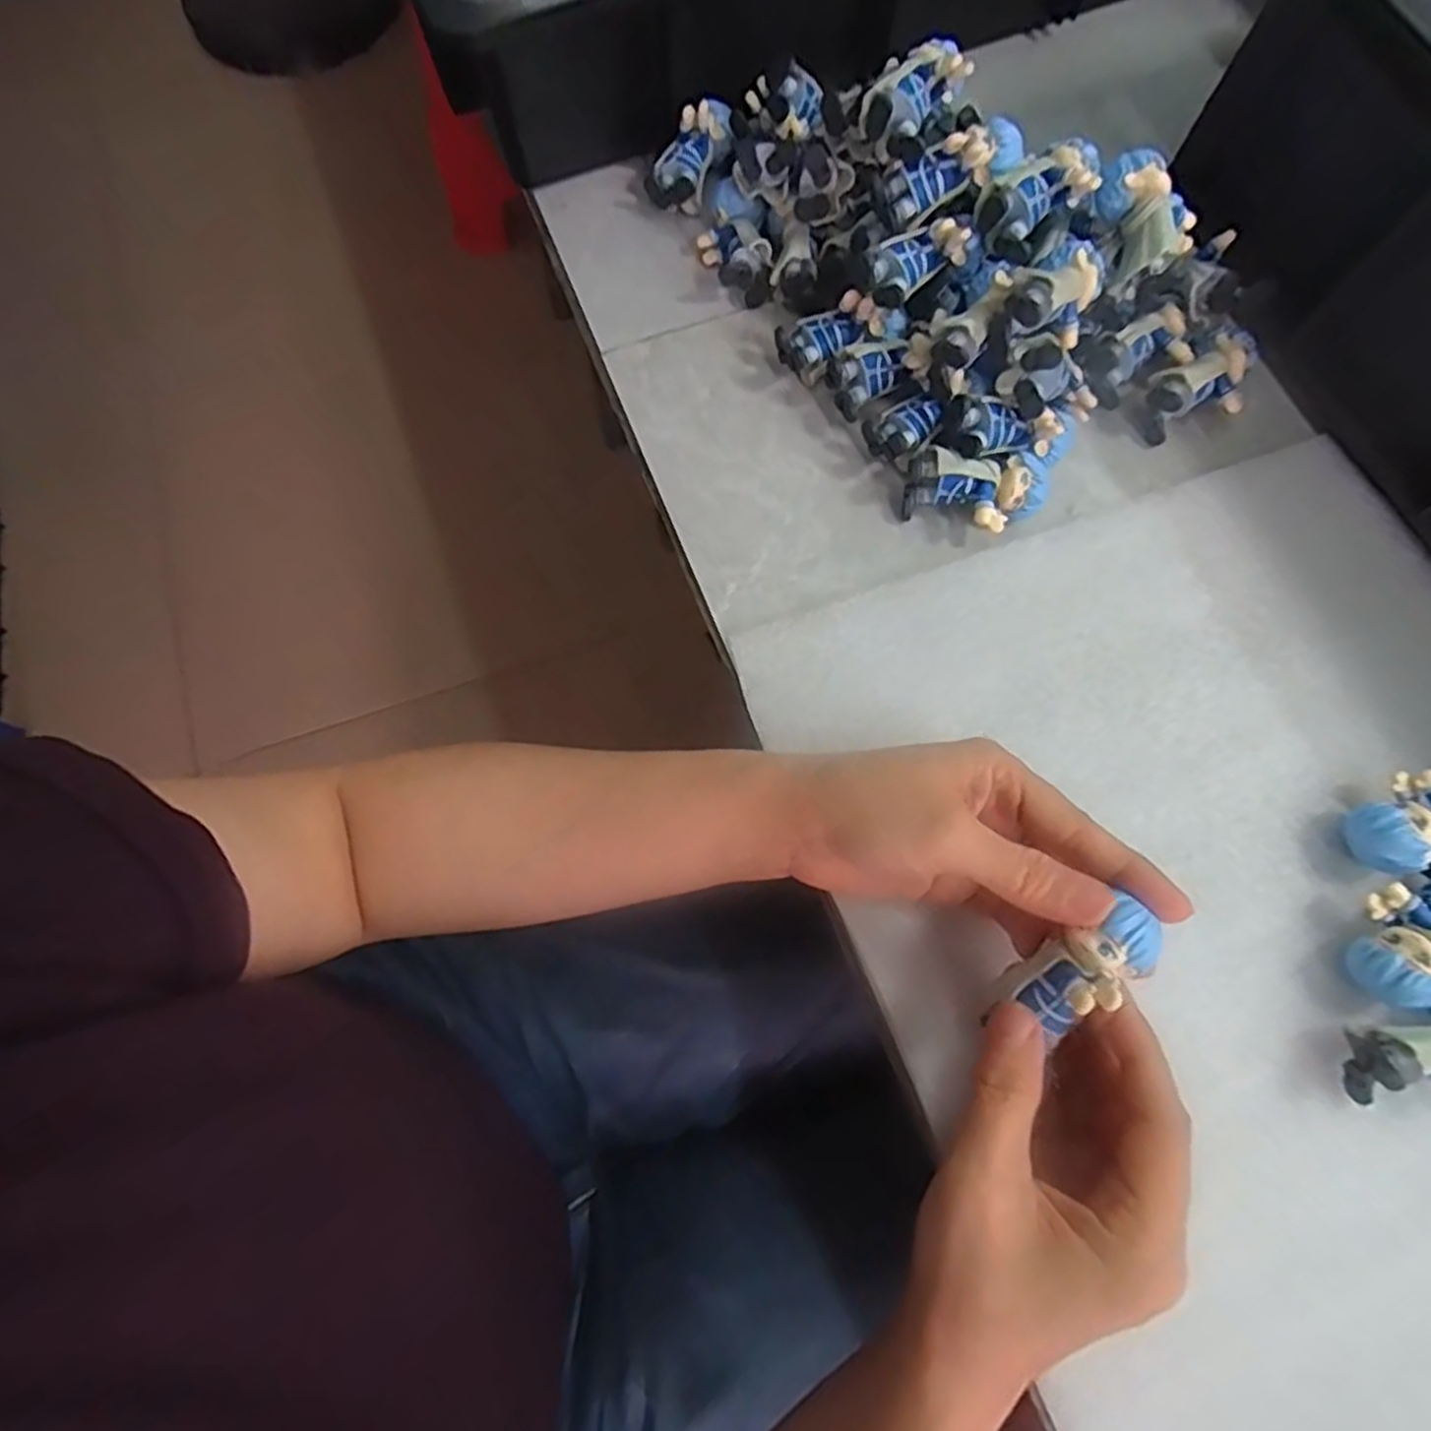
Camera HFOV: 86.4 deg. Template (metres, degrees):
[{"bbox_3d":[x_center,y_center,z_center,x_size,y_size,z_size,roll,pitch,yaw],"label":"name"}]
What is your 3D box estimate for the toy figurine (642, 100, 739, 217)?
[{"bbox_3d":[-0.011,-0.289,0.392,0.024,0.026,0.056,41,97,9],"label":"toy figurine"}]

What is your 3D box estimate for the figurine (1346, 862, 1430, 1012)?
[{"bbox_3d":[0.263,0.079,0.287,0.032,0.032,0.066,41,76,11],"label":"figurine"}]

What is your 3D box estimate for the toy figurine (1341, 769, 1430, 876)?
[{"bbox_3d":[0.280,0.040,0.298,0.064,0.029,0.034,-9,73,-4],"label":"toy figurine"}]

